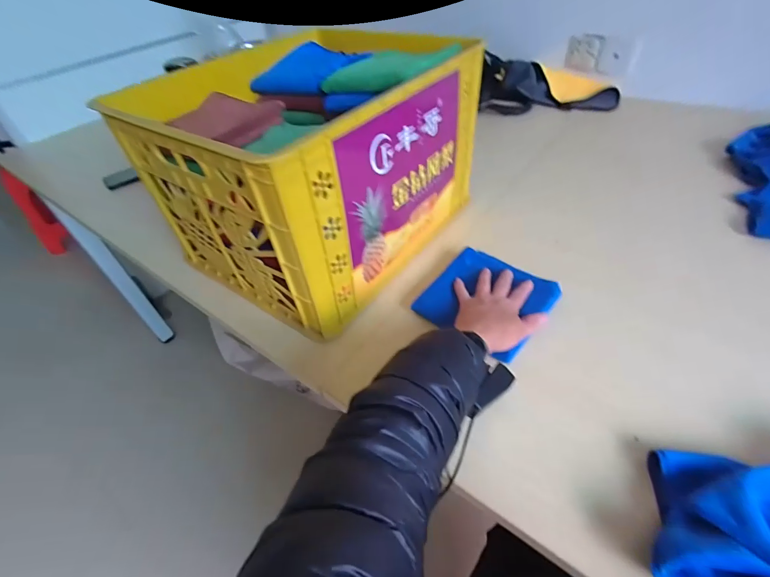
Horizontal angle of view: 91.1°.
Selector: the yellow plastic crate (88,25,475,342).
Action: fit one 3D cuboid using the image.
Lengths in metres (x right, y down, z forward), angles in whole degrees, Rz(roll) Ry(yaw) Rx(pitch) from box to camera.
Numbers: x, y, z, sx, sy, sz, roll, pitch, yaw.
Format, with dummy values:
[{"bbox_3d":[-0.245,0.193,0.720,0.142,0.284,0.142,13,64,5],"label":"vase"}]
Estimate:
[{"bbox_3d":[-0.103,-0.198,0.651,0.350,0.293,0.439,23,52,27],"label":"yellow plastic crate"}]

